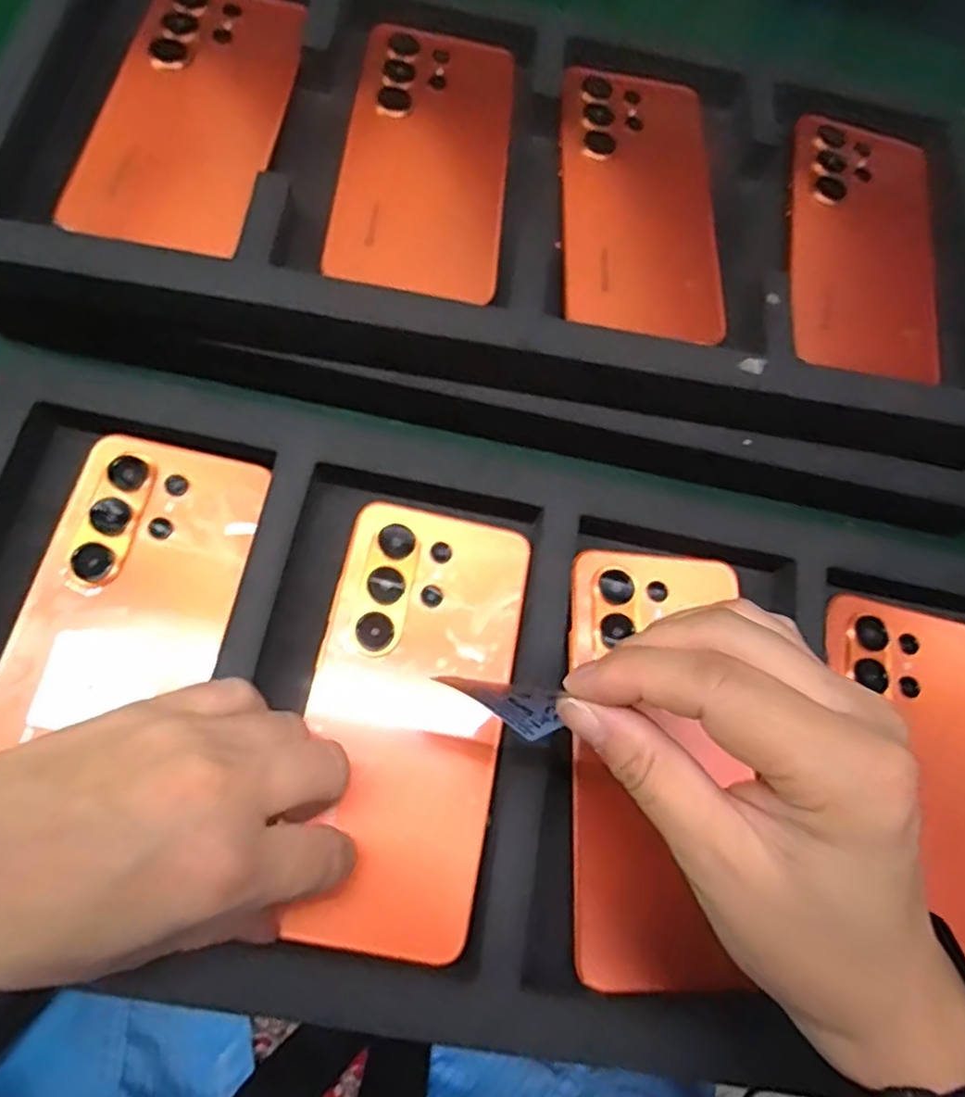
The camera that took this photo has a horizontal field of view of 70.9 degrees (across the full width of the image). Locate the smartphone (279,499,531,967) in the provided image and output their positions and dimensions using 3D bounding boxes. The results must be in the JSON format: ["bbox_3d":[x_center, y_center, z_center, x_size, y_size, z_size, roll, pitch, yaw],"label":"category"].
[{"bbox_3d":[-0.026,0.065,0.273,0.078,0.011,0.170,4,72,0],"label":"smartphone"}]

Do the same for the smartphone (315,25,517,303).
[{"bbox_3d":[-0.026,-0.191,0.326,0.074,0.015,0.166,7,69,-6],"label":"smartphone"}]

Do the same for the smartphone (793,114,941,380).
[{"bbox_3d":[0.197,-0.155,0.349,0.079,0.006,0.162,12,69,-4],"label":"smartphone"}]

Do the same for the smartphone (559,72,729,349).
[{"bbox_3d":[0.076,-0.175,0.335,0.074,0.005,0.165,4,70,-7],"label":"smartphone"}]

